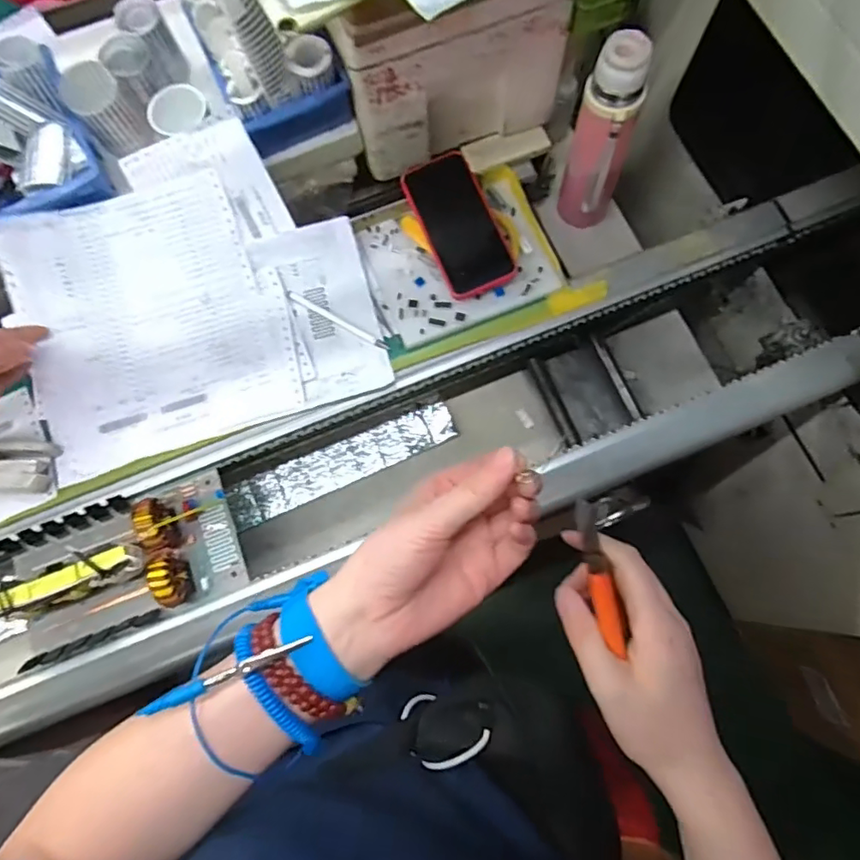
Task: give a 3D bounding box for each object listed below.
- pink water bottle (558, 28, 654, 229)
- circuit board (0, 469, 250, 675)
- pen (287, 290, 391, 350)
[{"bbox_3d":[0.202,-0.334,0.690,0.072,0.243,0.078,16,77,6],"label":"pink water bottle"},{"bbox_3d":[-0.322,0.136,0.582,0.244,0.065,0.134,-22,76,-4],"label":"circuit board"},{"bbox_3d":[-0.102,-0.123,0.648,0.131,0.012,0.009,28,78,9],"label":"pen"}]

